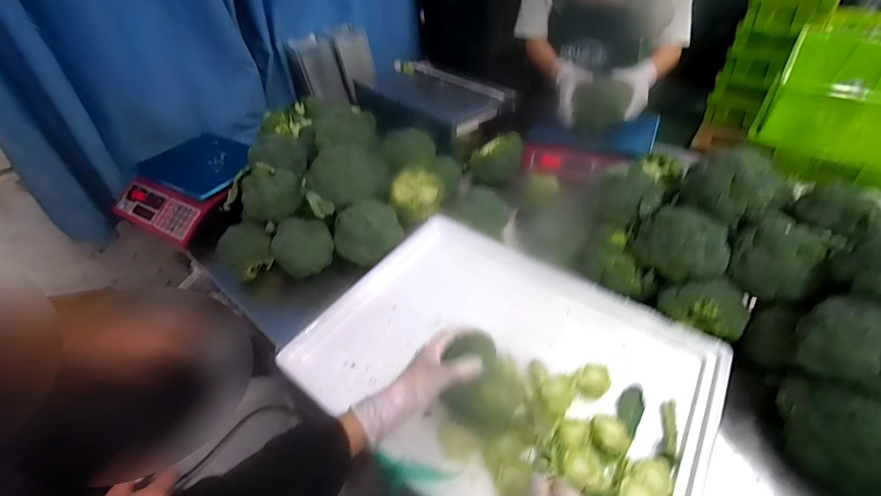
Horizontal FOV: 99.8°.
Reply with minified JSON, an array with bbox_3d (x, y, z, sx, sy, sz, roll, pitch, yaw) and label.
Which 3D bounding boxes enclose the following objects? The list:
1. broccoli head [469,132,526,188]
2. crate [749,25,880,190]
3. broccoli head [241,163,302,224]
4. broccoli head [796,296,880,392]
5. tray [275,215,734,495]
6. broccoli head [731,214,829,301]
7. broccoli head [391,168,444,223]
[{"bbox_3d":[0.148,-0.237,0.970,0.116,0.084,0.123,16,46,20],"label":"broccoli head"},{"bbox_3d":[1.184,-0.407,1.047,0.402,0.204,0.561,29,51,30],"label":"crate"},{"bbox_3d":[-0.328,-0.107,0.718,0.113,0.093,0.088,-21,45,-19],"label":"broccoli head"},{"bbox_3d":[0.504,0.116,0.443,0.075,0.083,0.112,-24,46,-21],"label":"broccoli head"},{"bbox_3d":[0.097,0.168,0.576,0.552,0.065,0.438,27,50,29],"label":"tray"},{"bbox_3d":[0.504,0.010,0.559,0.111,0.085,0.099,32,53,32],"label":"broccoli head"},{"bbox_3d":[-0.051,-0.122,0.859,0.123,0.093,0.096,-5,42,-2],"label":"broccoli head"}]

